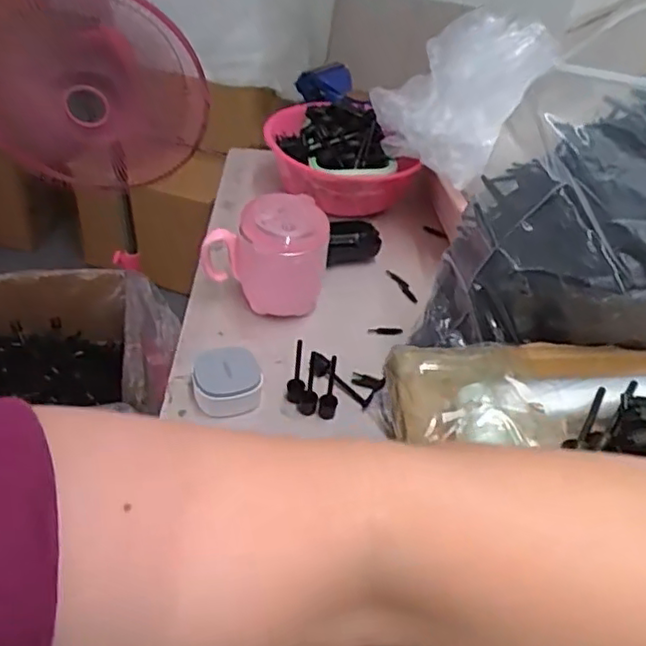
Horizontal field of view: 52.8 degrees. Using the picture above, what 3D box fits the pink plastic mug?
[{"bbox_3d":[-0.053,-0.061,0.595,0.108,0.095,0.065,7,40,1],"label":"pink plastic mug"}]

